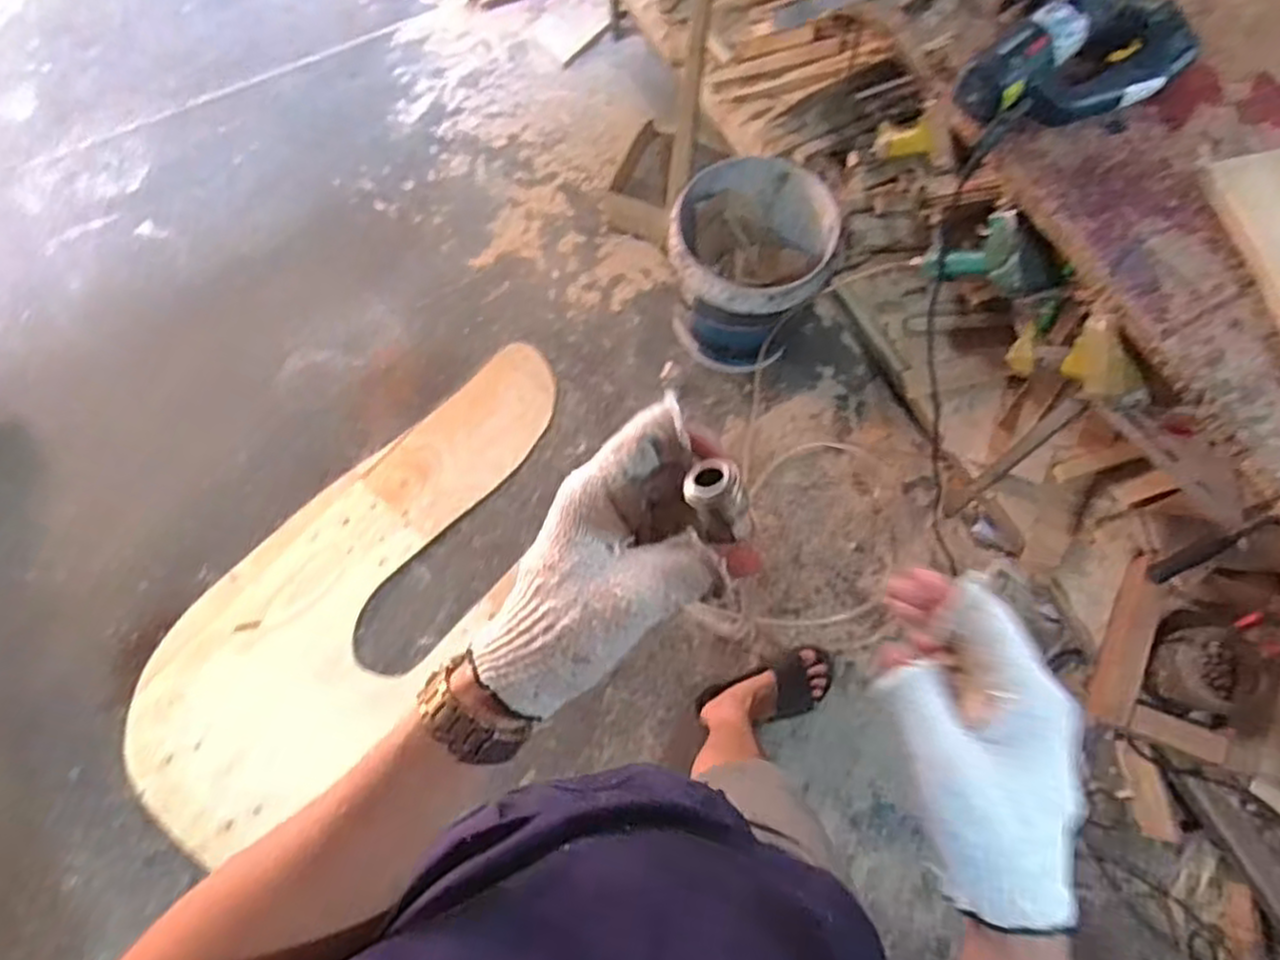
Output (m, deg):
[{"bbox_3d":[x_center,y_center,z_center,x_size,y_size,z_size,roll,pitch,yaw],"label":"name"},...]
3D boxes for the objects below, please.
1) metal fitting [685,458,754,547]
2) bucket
[{"bbox_3d":[0.035,0.009,0.324,0.021,0.034,0.020,-15,36,7],"label":"metal fitting"},{"bbox_3d":[0.206,-0.402,1.457,0.281,0.296,0.294,0,71,0],"label":"bucket"}]

